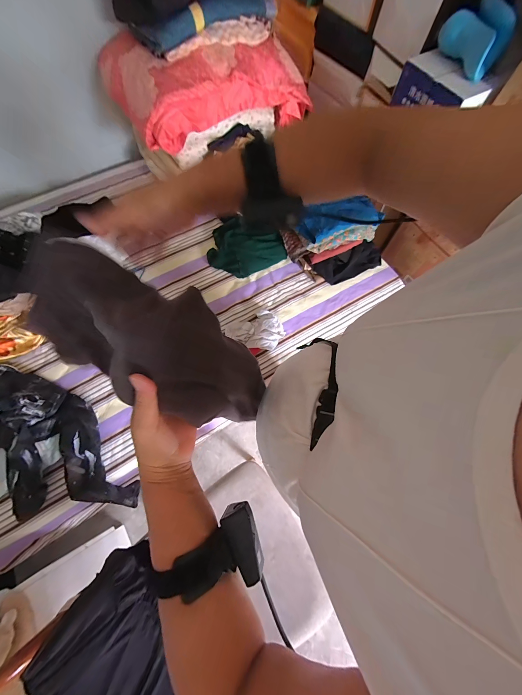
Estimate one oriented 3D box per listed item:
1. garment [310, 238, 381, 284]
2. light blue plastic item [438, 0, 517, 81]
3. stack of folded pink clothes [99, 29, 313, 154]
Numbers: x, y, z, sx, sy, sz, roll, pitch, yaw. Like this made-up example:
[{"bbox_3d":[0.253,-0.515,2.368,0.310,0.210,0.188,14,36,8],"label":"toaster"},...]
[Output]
[{"bbox_3d":[0.420,-0.396,1.113,0.373,0.127,0.100,-24,71,-9],"label":"garment"},{"bbox_3d":[0.638,-0.940,0.729,0.192,0.125,0.137,32,73,11],"label":"light blue plastic item"},{"bbox_3d":[-0.198,-1.095,1.018,0.807,0.235,0.419,-20,71,-7],"label":"stack of folded pink clothes"}]

